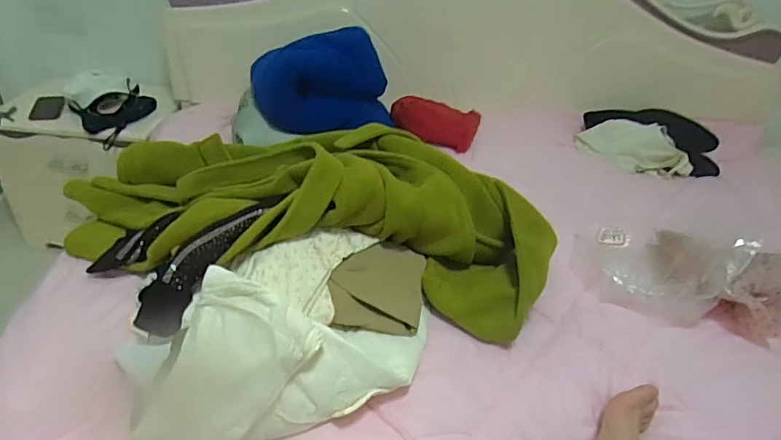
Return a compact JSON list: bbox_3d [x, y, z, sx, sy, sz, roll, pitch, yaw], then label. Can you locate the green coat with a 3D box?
[{"bbox_3d":[-0.182,-0.018,0.882,0.893,0.239,0.386,9,35,3],"label":"green coat"}]

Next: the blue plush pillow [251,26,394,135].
[{"bbox_3d":[-0.170,-0.353,1.262,0.364,0.227,0.112,-2,35,-13],"label":"blue plush pillow"}]

